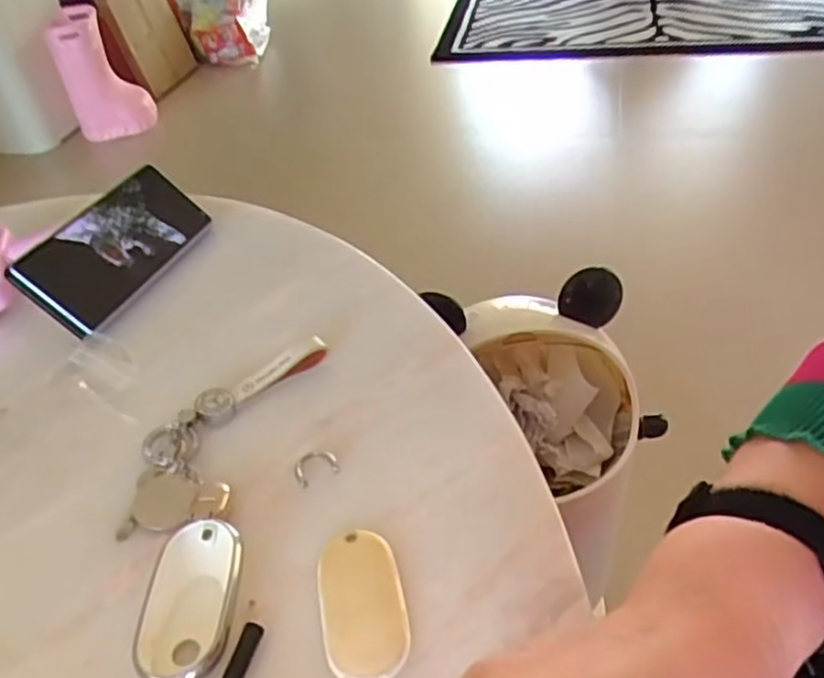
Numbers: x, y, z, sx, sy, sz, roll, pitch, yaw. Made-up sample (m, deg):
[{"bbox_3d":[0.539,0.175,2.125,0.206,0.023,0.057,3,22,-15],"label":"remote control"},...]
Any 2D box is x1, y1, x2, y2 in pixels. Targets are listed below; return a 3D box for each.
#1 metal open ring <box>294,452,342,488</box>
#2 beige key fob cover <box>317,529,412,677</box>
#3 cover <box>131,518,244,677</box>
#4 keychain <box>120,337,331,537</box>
[{"bbox_3d":[-0.057,0.073,0.407,0.025,0.004,0.022,-24,43,-21],"label":"metal open ring"},{"bbox_3d":[-0.024,0.125,0.336,0.039,0.004,0.077,-11,40,-6],"label":"beige key fob cover"},{"bbox_3d":[-0.108,0.126,0.339,0.044,0.013,0.080,-5,40,2],"label":"cover"},{"bbox_3d":[-0.117,0.052,0.432,0.074,0.014,0.157,8,42,16],"label":"keychain"}]

